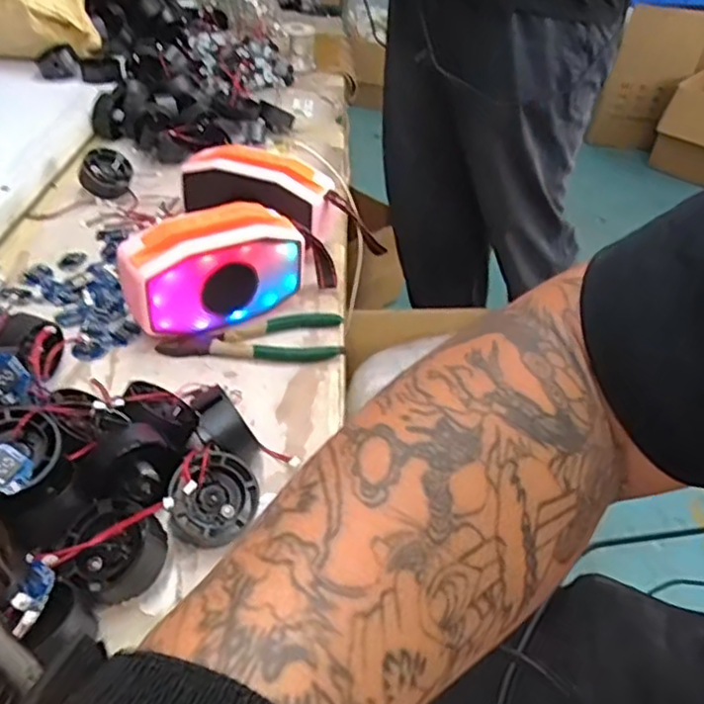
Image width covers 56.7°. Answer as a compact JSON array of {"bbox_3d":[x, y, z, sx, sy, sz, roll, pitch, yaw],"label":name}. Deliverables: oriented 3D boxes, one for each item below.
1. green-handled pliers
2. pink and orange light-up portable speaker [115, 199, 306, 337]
[{"bbox_3d":[-0.081,-0.009,0.543,0.149,0.012,0.054,-4,40,-13],"label":"green-handled pliers"},{"bbox_3d":[-0.116,-0.069,0.551,0.151,0.083,0.058,-22,47,-32],"label":"pink and orange light-up portable speaker"}]

